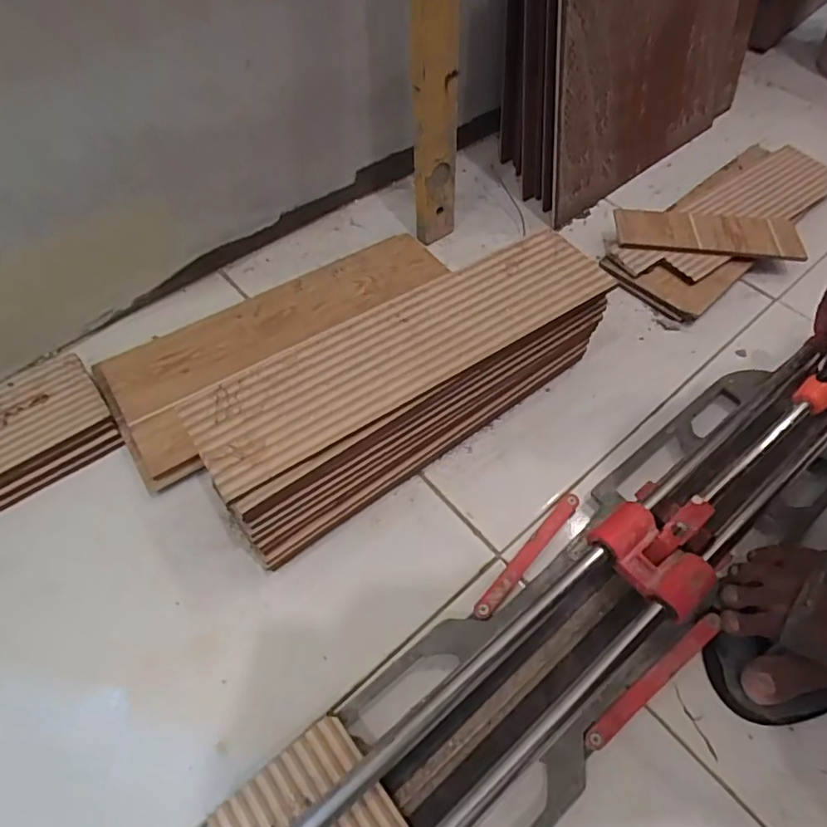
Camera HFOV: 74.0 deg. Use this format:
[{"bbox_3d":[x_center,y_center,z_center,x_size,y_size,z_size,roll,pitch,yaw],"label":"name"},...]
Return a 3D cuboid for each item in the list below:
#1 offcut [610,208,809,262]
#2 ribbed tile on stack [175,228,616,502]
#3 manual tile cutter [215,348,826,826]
[{"bbox_3d":[0.374,-0.229,0.695,0.232,0.010,0.079,3,58,-1],"label":"offcut"},{"bbox_3d":[-0.001,-0.062,0.473,0.383,0.010,0.097,-29,61,-19],"label":"ribbed tile on stack"},{"bbox_3d":[0.114,0.170,0.417,0.698,0.117,0.142,-36,64,-20],"label":"manual tile cutter"}]

